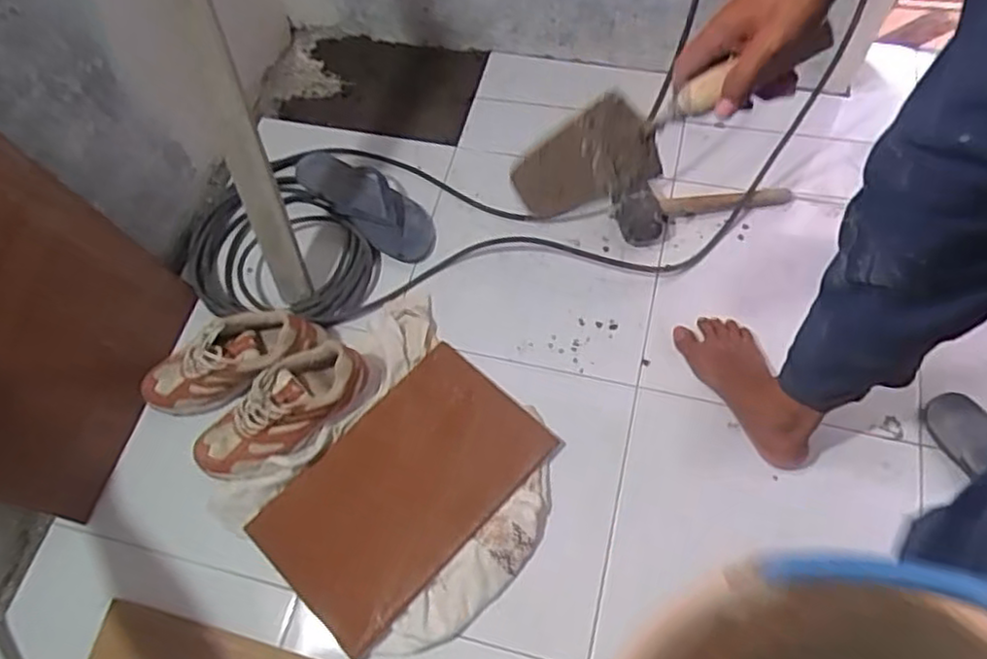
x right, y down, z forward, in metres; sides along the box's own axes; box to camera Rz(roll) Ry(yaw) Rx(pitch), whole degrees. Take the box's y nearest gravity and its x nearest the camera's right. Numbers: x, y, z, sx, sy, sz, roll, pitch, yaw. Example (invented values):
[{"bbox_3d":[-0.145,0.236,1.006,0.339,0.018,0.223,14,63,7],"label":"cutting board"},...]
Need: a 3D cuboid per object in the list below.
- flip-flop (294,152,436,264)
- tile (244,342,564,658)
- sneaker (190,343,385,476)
[{"bbox_3d":[-0.223,-0.229,1.201,0.292,0.059,0.118,39,72,20],"label":"flip-flop"},{"bbox_3d":[-0.131,0.221,0.986,0.241,0.010,0.395,40,71,21],"label":"tile"},{"bbox_3d":[-0.309,0.118,0.999,0.280,0.097,0.116,-36,67,-13],"label":"sneaker"}]

